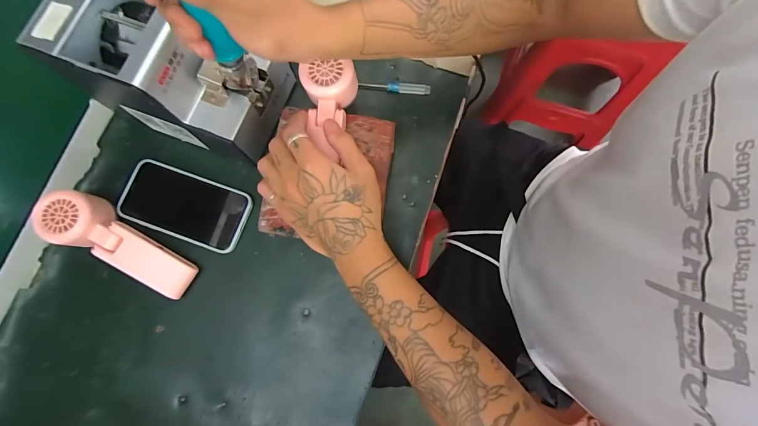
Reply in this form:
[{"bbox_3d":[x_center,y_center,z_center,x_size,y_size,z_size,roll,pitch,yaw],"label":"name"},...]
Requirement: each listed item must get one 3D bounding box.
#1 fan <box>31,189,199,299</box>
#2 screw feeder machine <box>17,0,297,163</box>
[{"bbox_3d":[-0.282,0.036,0.398,0.164,0.038,0.052,34,80,-8],"label":"fan"},{"bbox_3d":[-0.205,-0.152,0.382,0.179,0.142,0.125,21,80,5],"label":"screw feeder machine"}]

